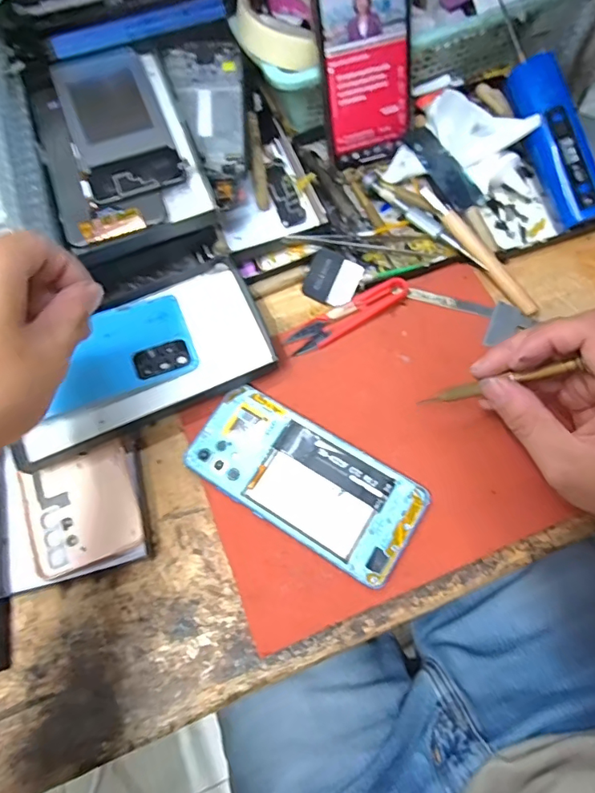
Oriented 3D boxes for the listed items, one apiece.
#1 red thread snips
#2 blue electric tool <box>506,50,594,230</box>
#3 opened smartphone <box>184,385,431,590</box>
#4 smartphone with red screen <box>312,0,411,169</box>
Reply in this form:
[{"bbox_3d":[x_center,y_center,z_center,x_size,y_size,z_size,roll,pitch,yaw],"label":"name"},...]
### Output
[{"bbox_3d":[0.039,-0.062,0.372,0.098,0.006,0.022,-31,70,-8],"label":"red thread snips"},{"bbox_3d":[0.198,-0.195,0.376,0.030,0.029,0.129,-20,88,-4],"label":"blue electric tool"},{"bbox_3d":[0.004,0.054,0.327,0.155,0.010,0.071,29,74,14],"label":"opened smartphone"},{"bbox_3d":[0.052,-0.256,0.375,0.070,0.143,0.009,-15,41,-2],"label":"smartphone with red screen"}]

